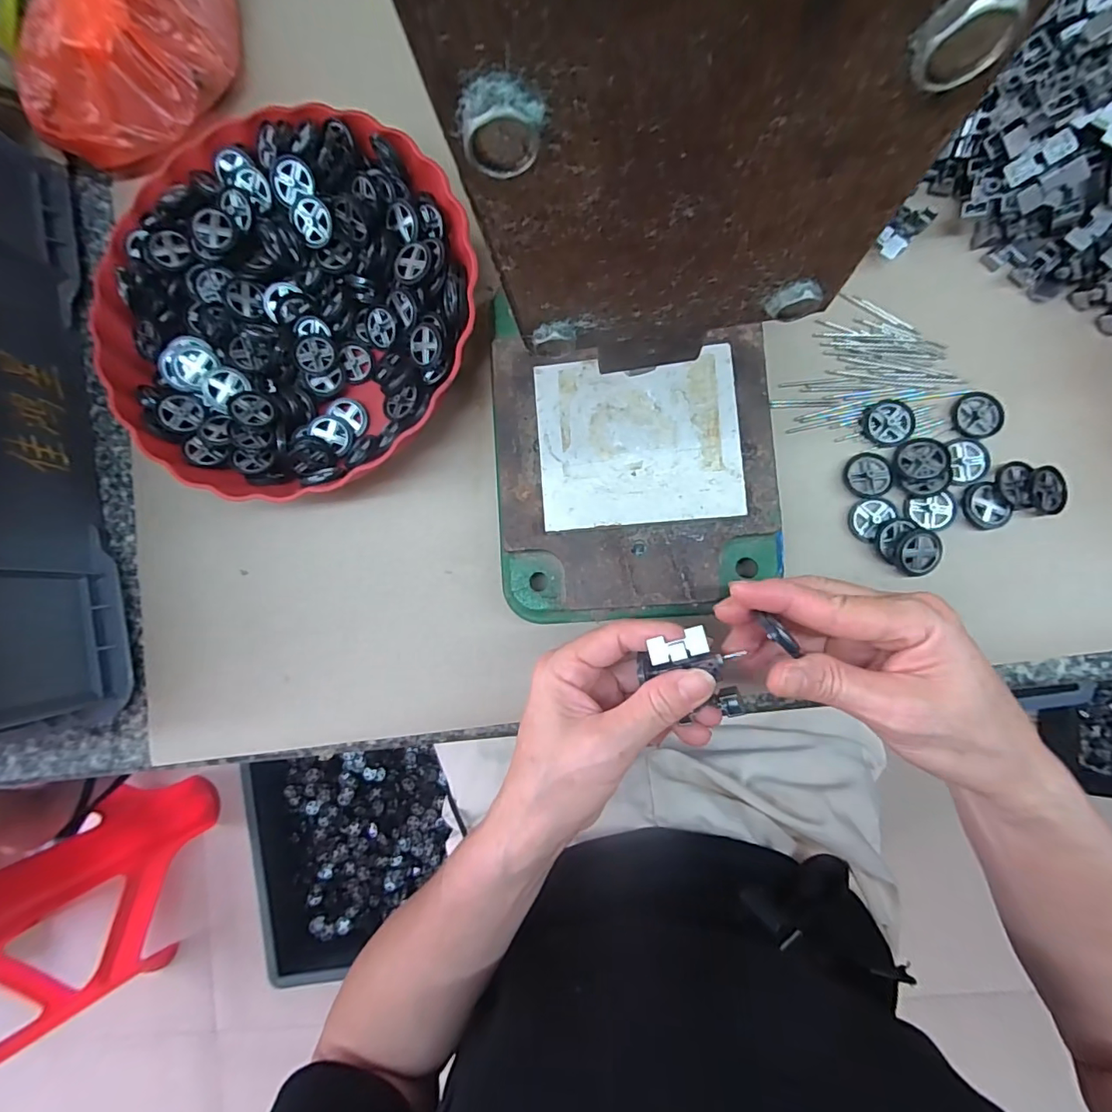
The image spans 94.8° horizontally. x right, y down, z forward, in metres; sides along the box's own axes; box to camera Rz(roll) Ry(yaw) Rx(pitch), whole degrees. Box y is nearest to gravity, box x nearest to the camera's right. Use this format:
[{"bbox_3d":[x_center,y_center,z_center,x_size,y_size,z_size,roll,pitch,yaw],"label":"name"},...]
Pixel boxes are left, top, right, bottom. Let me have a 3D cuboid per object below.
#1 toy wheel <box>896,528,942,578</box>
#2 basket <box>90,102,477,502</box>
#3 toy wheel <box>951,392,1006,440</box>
[{"bbox_3d":[0.210,-0.002,0.297,0.027,0.006,0.026,0,86,7],"label":"toy wheel"},{"bbox_3d":[-0.169,-0.160,0.332,0.234,0.054,0.244,0,86,7],"label":"basket"},{"bbox_3d":[0.248,-0.083,0.300,0.026,0.004,0.027,0,86,7],"label":"toy wheel"}]

